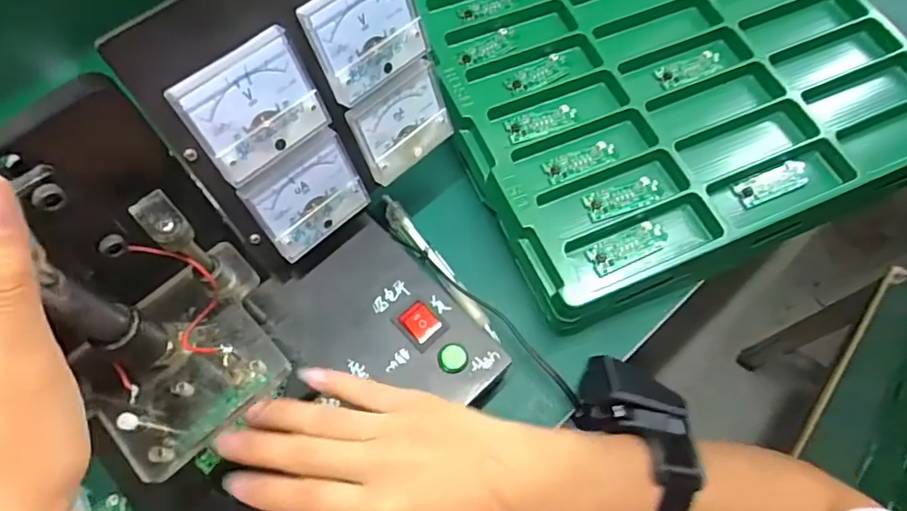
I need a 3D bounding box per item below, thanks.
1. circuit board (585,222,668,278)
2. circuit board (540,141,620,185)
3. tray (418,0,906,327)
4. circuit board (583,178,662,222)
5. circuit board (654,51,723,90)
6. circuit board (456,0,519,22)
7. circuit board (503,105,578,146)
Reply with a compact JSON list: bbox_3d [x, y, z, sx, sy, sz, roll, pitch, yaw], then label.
[{"bbox_3d":[0.125,-0.007,0.397,0.061,0.004,0.025,-24,69,-11],"label":"circuit board"},{"bbox_3d":[0.098,-0.073,0.429,0.061,0.004,0.021,-22,68,-11],"label":"circuit board"},{"bbox_3d":[0.170,-0.185,0.489,0.385,0.041,0.397,-22,68,-10],"label":"tray"},{"bbox_3d":[0.127,-0.042,0.415,0.059,0.004,0.024,-18,67,-9],"label":"circuit board"},{"bbox_3d":[0.199,-0.156,0.467,0.061,0.007,0.026,-23,68,-11],"label":"circuit board"},{"bbox_3d":[0.032,-0.221,0.493,0.061,0.004,0.019,-23,68,-11],"label":"circuit board"},{"bbox_3d":[0.070,-0.106,0.443,0.060,0.005,0.025,-21,68,-10],"label":"circuit board"}]

